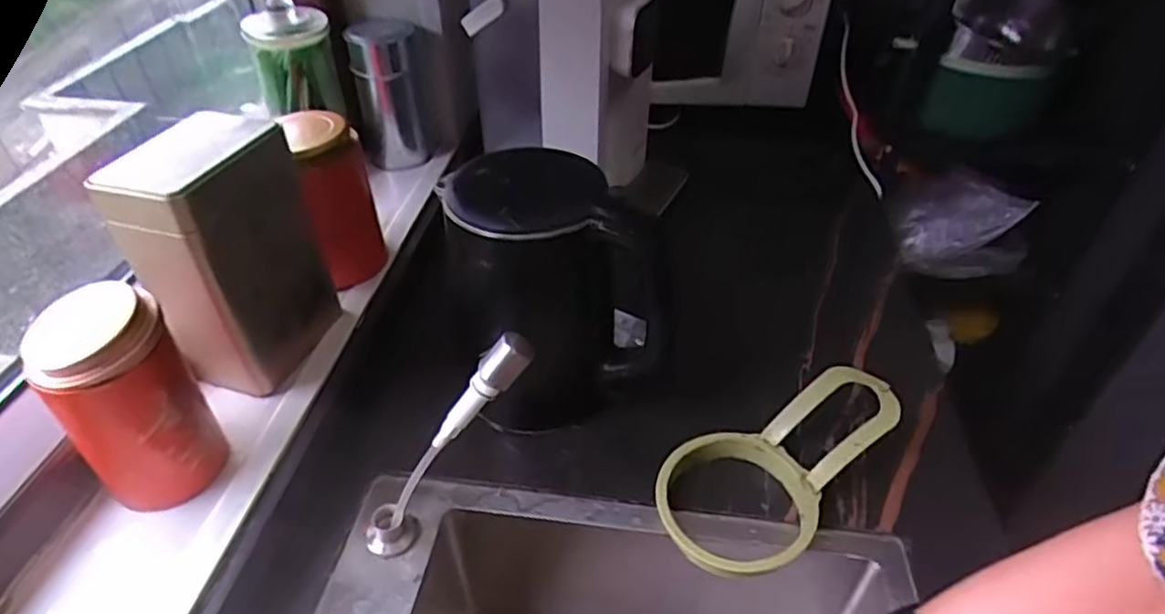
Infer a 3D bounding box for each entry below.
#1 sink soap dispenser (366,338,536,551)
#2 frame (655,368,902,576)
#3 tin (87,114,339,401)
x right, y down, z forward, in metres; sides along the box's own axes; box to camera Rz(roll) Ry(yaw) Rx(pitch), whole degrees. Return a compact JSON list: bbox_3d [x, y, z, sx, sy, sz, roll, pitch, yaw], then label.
[{"bbox_3d":[-0.102,0.109,0.499,0.033,0.231,0.029,19,32,-28],"label":"sink soap dispenser"},{"bbox_3d":[0.161,0.124,0.573,0.123,0.069,0.225,32,49,32],"label":"frame"},{"bbox_3d":[-0.291,-0.046,0.574,0.082,0.203,0.126,9,41,10],"label":"tin"}]

